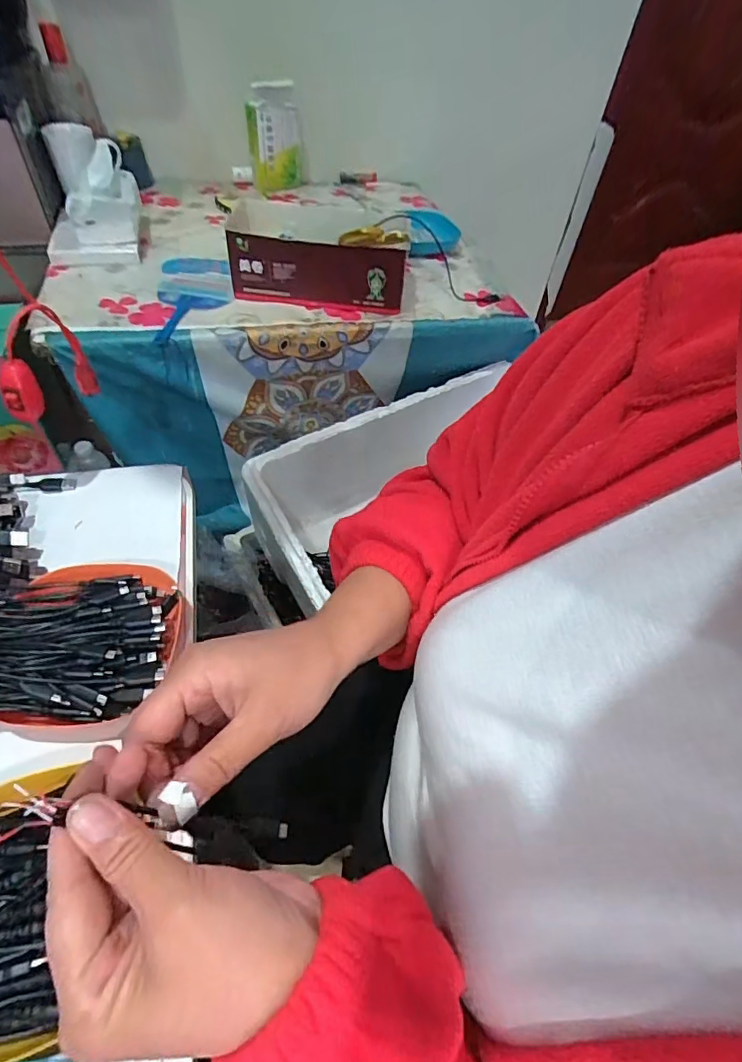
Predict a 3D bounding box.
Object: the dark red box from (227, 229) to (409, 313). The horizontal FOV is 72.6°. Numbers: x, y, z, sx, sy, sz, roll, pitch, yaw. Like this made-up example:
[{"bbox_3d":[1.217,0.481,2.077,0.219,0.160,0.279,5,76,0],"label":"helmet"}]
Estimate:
[{"bbox_3d":[-0.078,-0.365,0.734,0.244,0.108,0.031,4,51,-2],"label":"dark red box"}]

